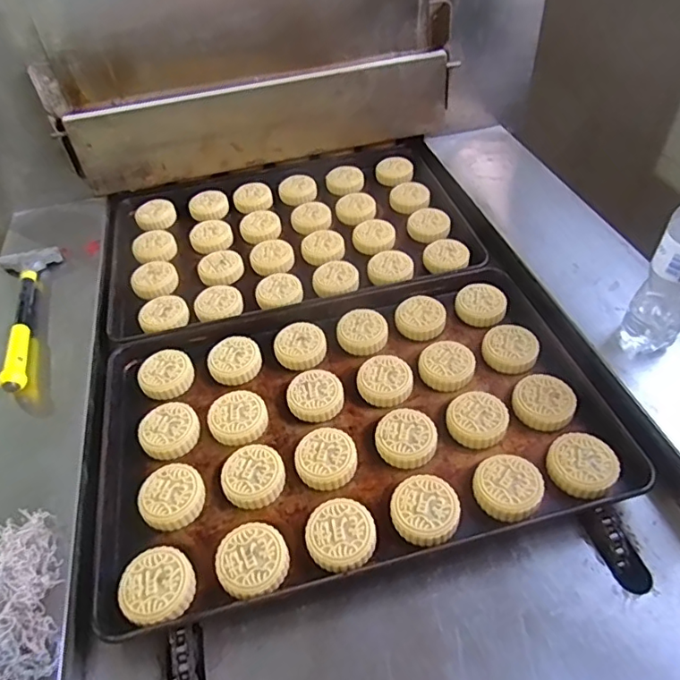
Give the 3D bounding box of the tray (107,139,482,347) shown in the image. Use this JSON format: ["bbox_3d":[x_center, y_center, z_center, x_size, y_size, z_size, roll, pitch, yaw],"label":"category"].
[{"bbox_3d":[-0.094,-0.197,0.948,0.609,0.038,0.412,-13,48,-8],"label":"tray"}]

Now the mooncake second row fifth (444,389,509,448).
[{"bbox_3d":[0.168,0.096,0.653,0.071,0.024,0.068,-4,41,3],"label":"mooncake second row fifth"}]

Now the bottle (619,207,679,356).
[{"bbox_3d":[0.386,-0.078,0.610,0.076,0.224,0.056,22,49,29],"label":"bottle"}]

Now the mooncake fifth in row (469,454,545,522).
[{"bbox_3d":[0.185,0.159,0.589,0.072,0.022,0.068,-4,41,3],"label":"mooncake fifth in row"}]

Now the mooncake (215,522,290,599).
[{"bbox_3d":[-0.089,0.226,0.548,0.070,0.021,0.071,-4,41,3],"label":"mooncake"}]

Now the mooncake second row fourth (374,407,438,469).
[{"bbox_3d":[0.079,0.118,0.641,0.072,0.025,0.069,6,43,14],"label":"mooncake second row fourth"}]

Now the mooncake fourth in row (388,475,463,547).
[{"bbox_3d":[0.092,0.183,0.575,0.073,0.023,0.068,-4,41,3],"label":"mooncake fourth in row"}]

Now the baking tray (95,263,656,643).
[{"bbox_3d":[0.012,0.088,0.678,0.619,0.050,0.389,-13,42,-8],"label":"baking tray"}]

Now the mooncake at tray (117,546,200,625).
[{"bbox_3d":[-0.183,0.246,0.536,0.070,0.019,0.071,-4,41,3],"label":"mooncake at tray"}]

